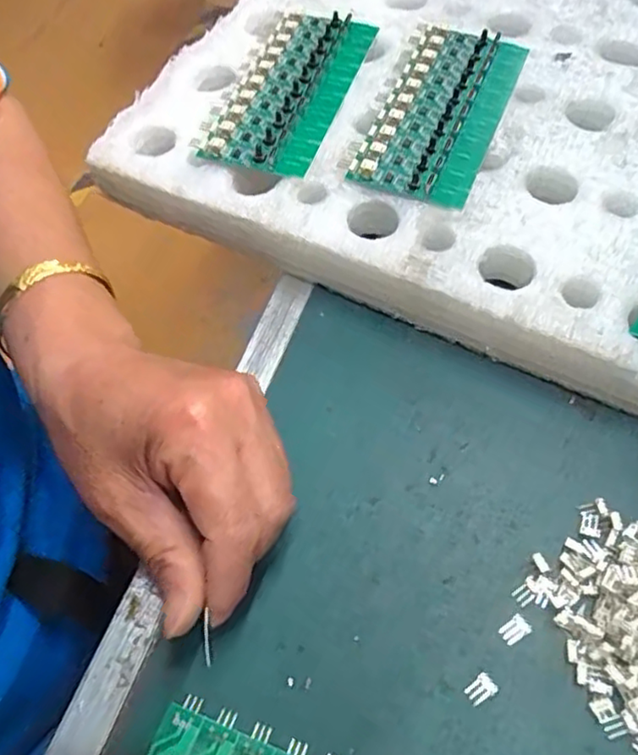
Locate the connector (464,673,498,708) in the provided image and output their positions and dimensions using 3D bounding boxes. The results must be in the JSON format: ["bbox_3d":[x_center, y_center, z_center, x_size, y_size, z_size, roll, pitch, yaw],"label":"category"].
[{"bbox_3d":[0.060,0.115,0.236,0.011,0.004,0.008,-31,61,-14],"label":"connector"}]

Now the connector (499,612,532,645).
[{"bbox_3d":[0.075,0.096,0.245,0.011,0.004,0.008,-29,60,-13],"label":"connector"}]

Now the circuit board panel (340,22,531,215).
[{"bbox_3d":[0.066,-0.147,0.350,0.065,0.010,0.132,19,62,15],"label":"circuit board panel"}]

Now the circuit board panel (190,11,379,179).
[{"bbox_3d":[-0.017,-0.168,0.371,0.065,0.011,0.135,15,61,13],"label":"circuit board panel"}]

